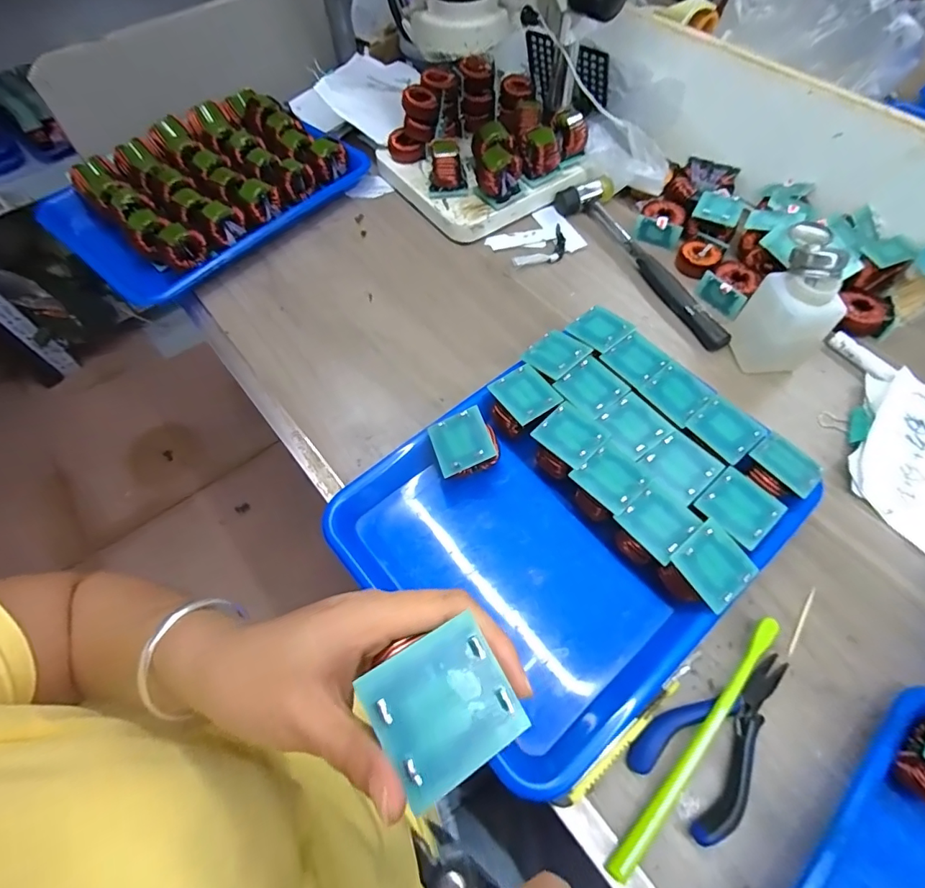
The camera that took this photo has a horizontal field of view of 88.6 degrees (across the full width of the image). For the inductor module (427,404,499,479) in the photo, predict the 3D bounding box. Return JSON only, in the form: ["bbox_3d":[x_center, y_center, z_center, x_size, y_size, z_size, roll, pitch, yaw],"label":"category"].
[{"bbox_3d":[0.002,0.006,0.394,0.049,0.051,0.049,-18,61,-8],"label":"inductor module"}]

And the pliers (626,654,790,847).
[{"bbox_3d":[0.171,0.184,0.310,0.124,0.015,0.062,-37,66,-18],"label":"pliers"}]

